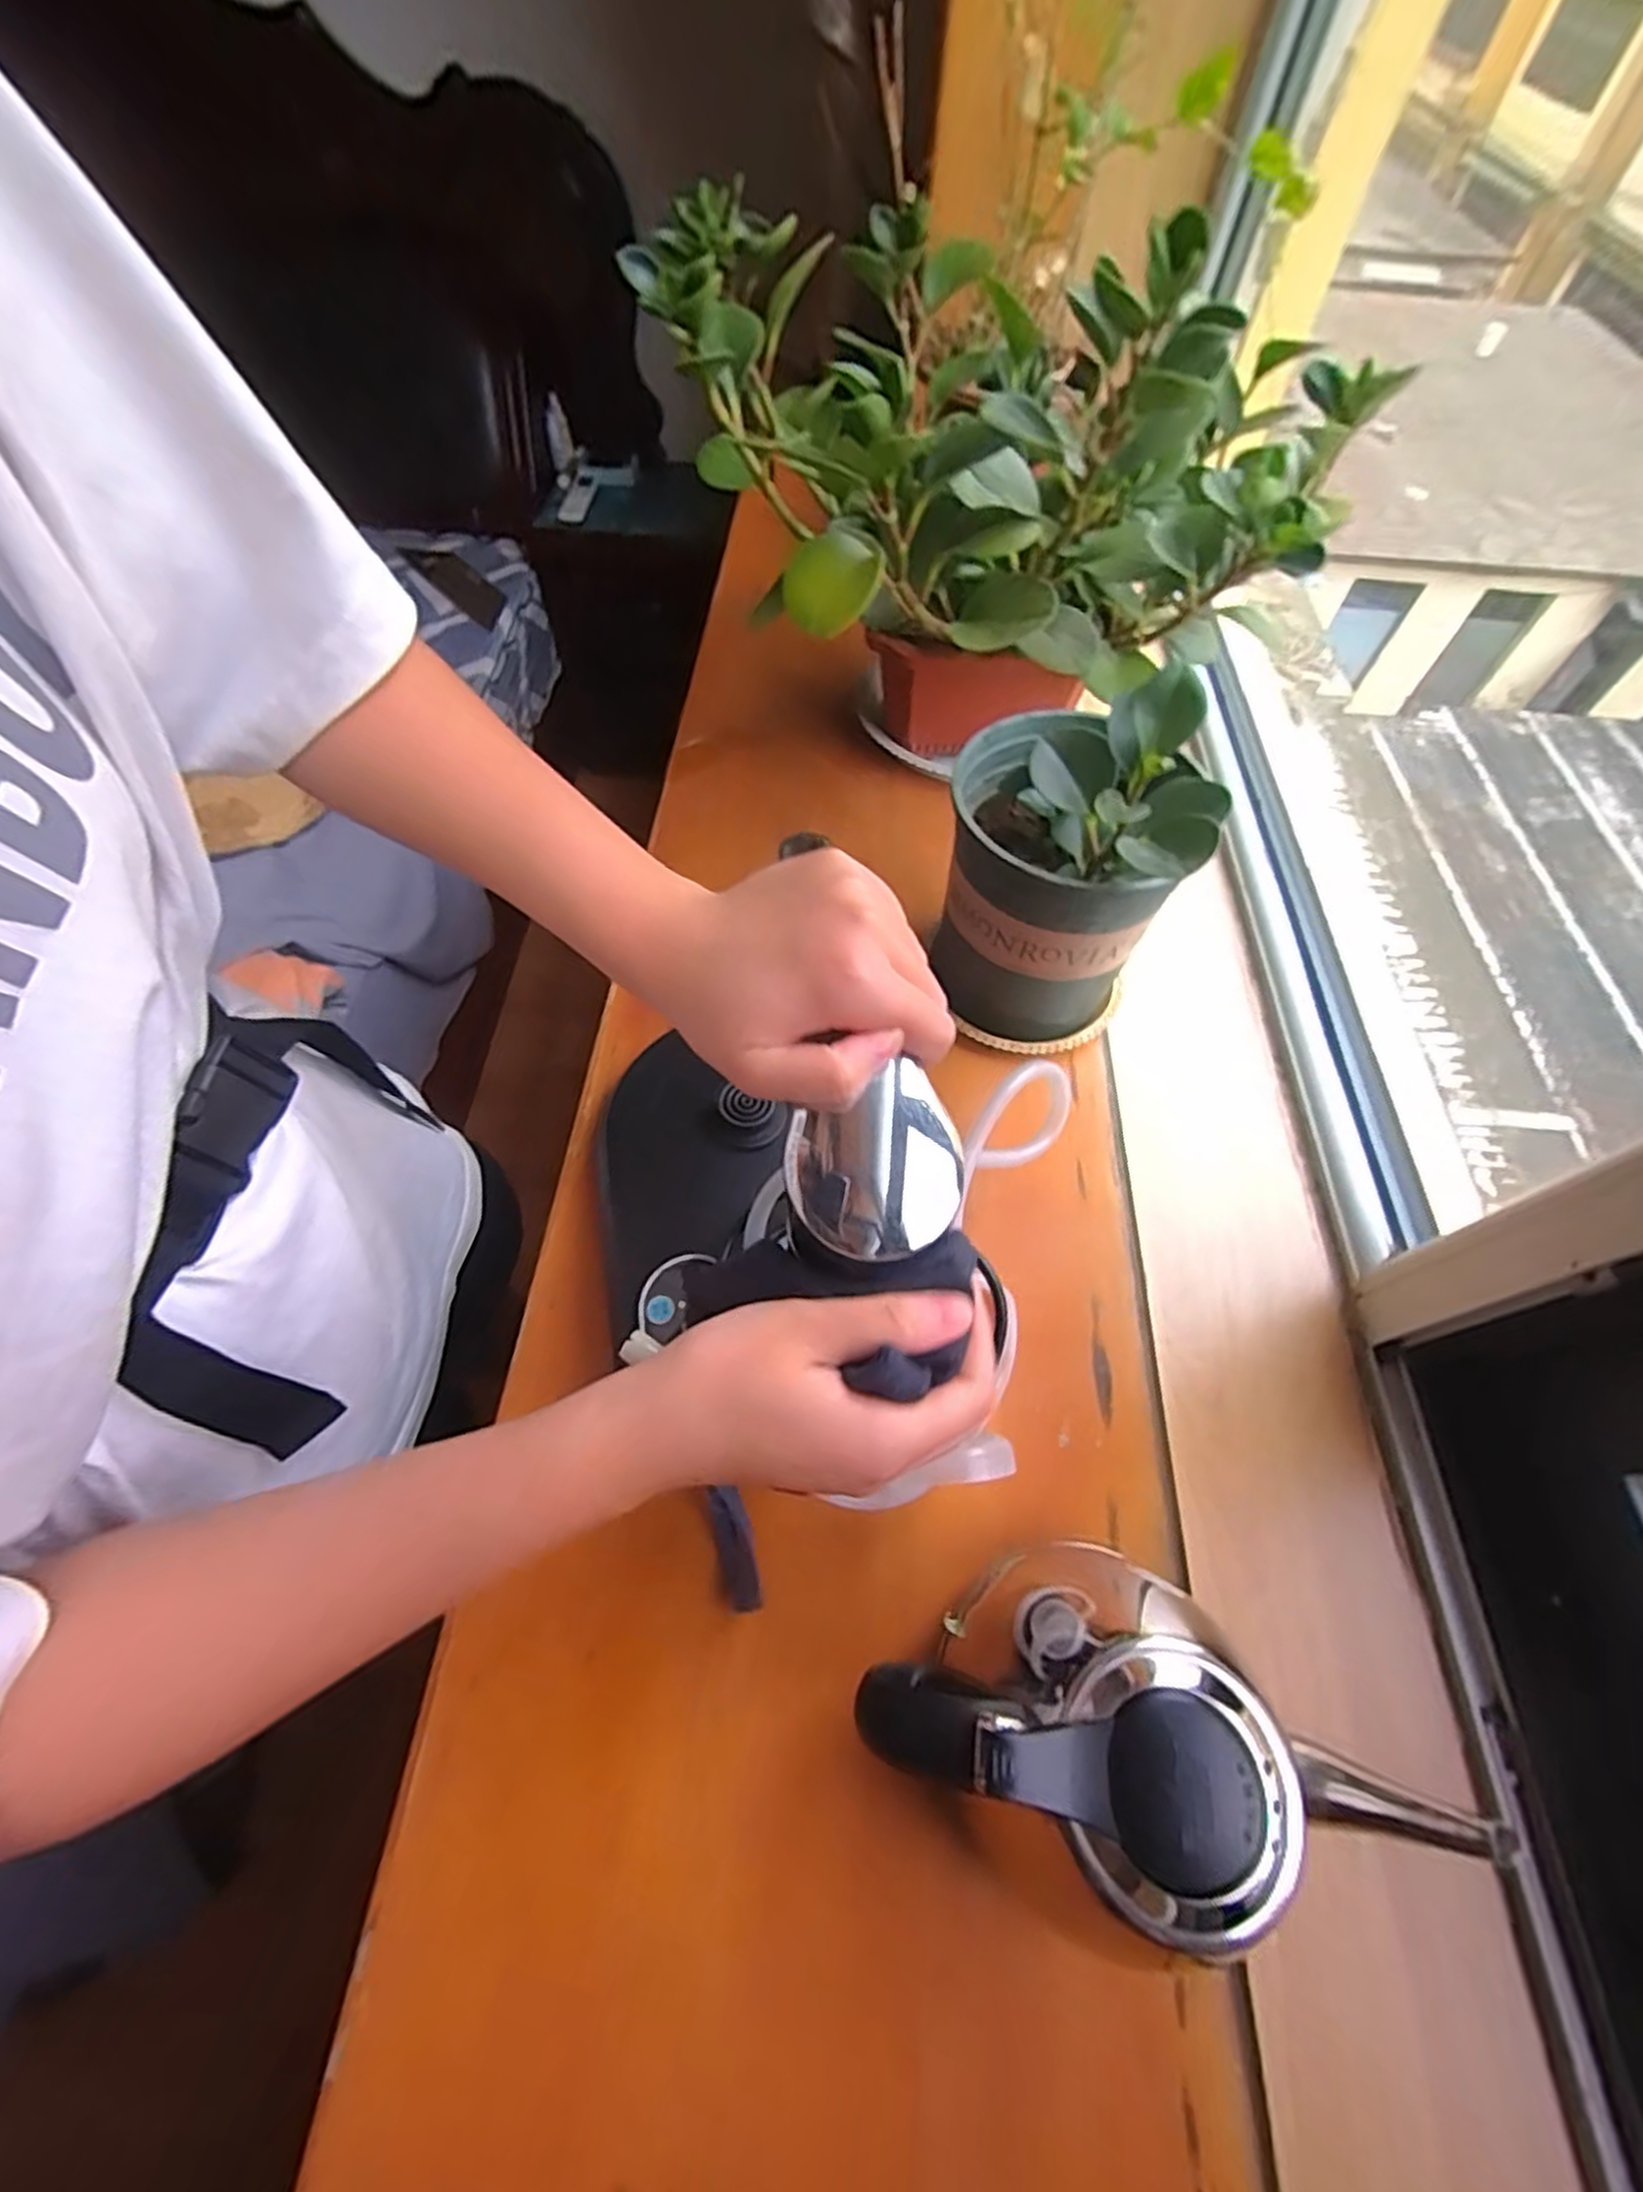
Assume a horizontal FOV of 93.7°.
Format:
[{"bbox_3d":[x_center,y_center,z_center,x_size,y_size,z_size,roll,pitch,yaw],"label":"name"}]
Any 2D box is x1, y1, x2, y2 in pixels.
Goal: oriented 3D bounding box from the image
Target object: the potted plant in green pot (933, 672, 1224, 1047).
[{"bbox_3d":[0.149,-0.151,0.483,0.142,0.236,0.156,17,61,8],"label":"potted plant in green pot"}]

